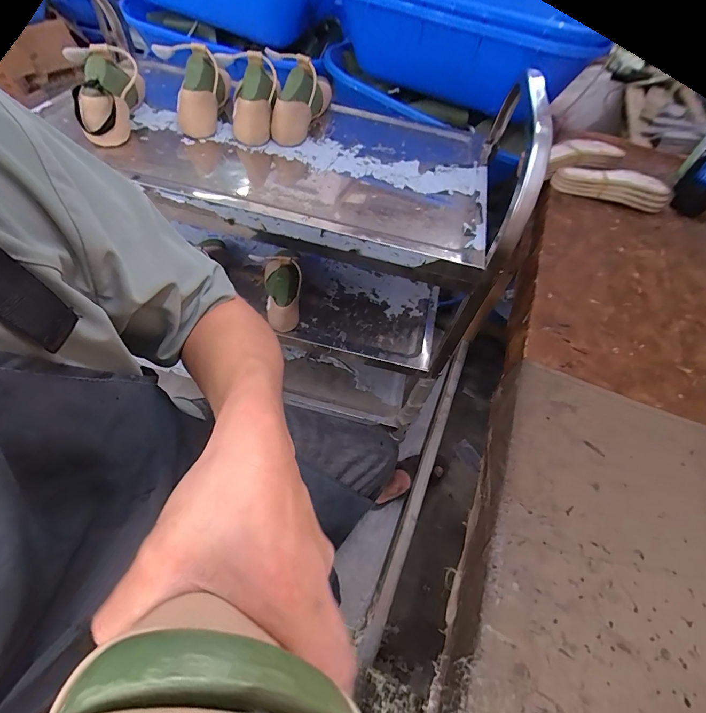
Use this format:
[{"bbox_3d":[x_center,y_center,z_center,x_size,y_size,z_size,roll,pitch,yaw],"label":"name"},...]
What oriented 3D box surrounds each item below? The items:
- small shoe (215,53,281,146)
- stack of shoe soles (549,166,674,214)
[{"bbox_3d":[-0.181,-0.474,0.669,0.082,0.113,0.147,1,54,-5],"label":"small shoe"},{"bbox_3d":[0.524,-0.341,0.745,0.238,0.045,0.070,9,53,1],"label":"stack of shoe soles"}]

